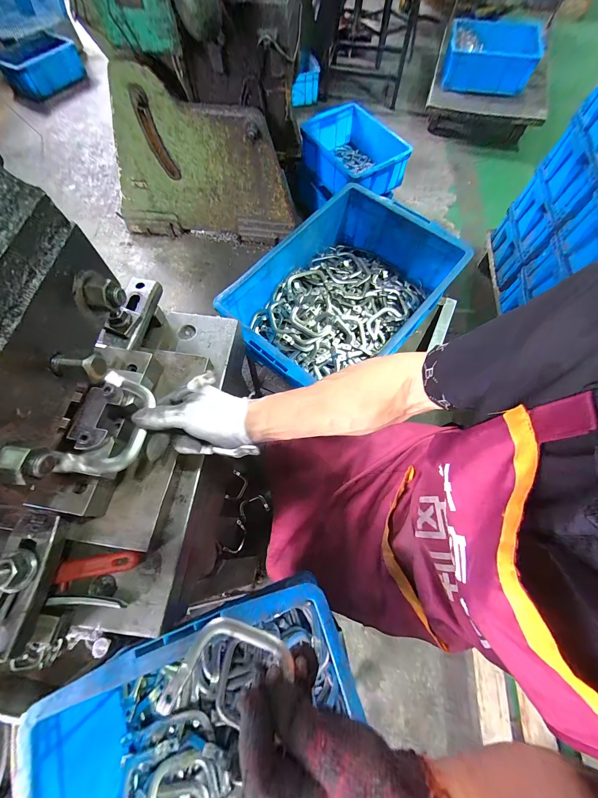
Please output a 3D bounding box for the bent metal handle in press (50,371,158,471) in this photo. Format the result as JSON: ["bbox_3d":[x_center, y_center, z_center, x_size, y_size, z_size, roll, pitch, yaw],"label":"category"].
[{"bbox_3d":[-0.196,0.029,0.310,0.061,0.011,0.110,24,66,-23],"label":"bent metal handle in press"}]

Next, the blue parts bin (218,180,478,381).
[{"bbox_3d":[0.094,-0.239,0.678,0.352,0.144,0.484,40,74,14],"label":"blue parts bin"}]

